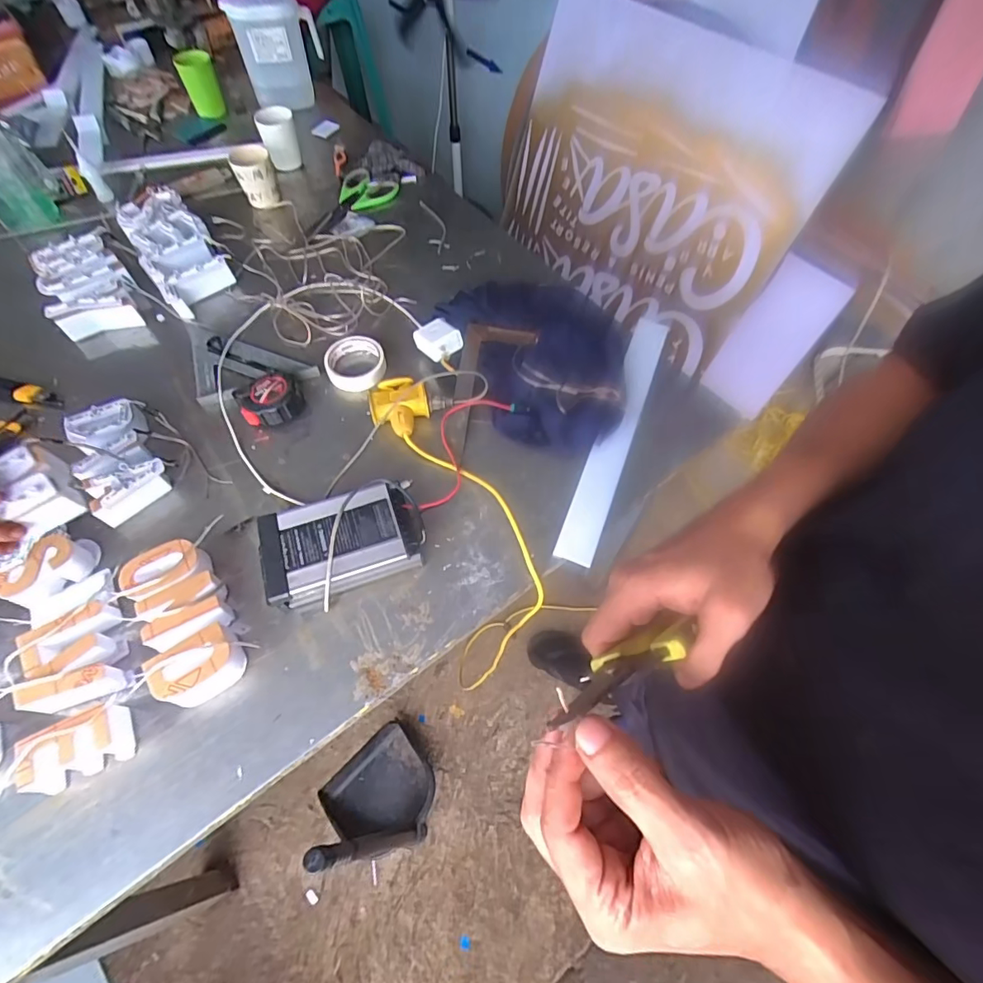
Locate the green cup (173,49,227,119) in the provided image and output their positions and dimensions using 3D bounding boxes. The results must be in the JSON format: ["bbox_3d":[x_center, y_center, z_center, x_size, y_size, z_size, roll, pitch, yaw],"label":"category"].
[{"bbox_3d":[-0.715,-1.006,1.264,0.085,0.111,0.098,-22,64,-14],"label":"green cup"}]

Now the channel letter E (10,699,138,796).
[{"bbox_3d":[-0.425,0.259,0.520,0.095,0.046,0.061,-22,64,-14],"label":"channel letter E"}]

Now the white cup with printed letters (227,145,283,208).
[{"bbox_3d":[-0.470,-0.625,1.022,0.075,0.089,0.079,1,60,-2],"label":"white cup with printed letters"}]

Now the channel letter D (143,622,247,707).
[{"bbox_3d":[-0.318,0.191,0.558,0.088,0.047,0.059,-29,66,-17],"label":"channel letter D"}]

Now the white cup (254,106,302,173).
[{"bbox_3d":[-0.462,-0.772,1.118,0.075,0.095,0.078,1,60,-2],"label":"white cup"}]

